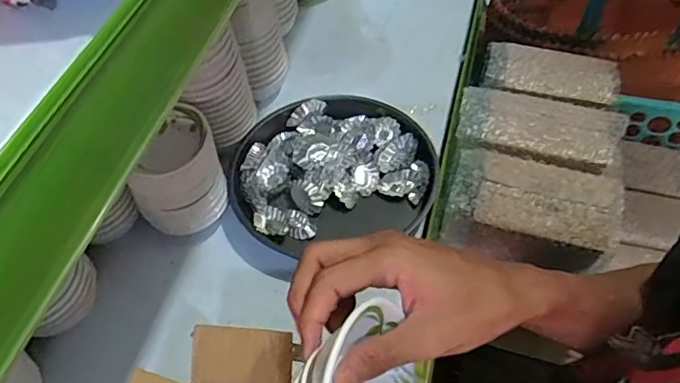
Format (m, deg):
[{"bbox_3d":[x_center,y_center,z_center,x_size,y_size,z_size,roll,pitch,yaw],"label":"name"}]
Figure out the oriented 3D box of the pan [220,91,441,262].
[{"bbox_3d":[-0.012,-0.027,0.587,0.211,0.040,0.184,-16,54,-8],"label":"pan"}]

